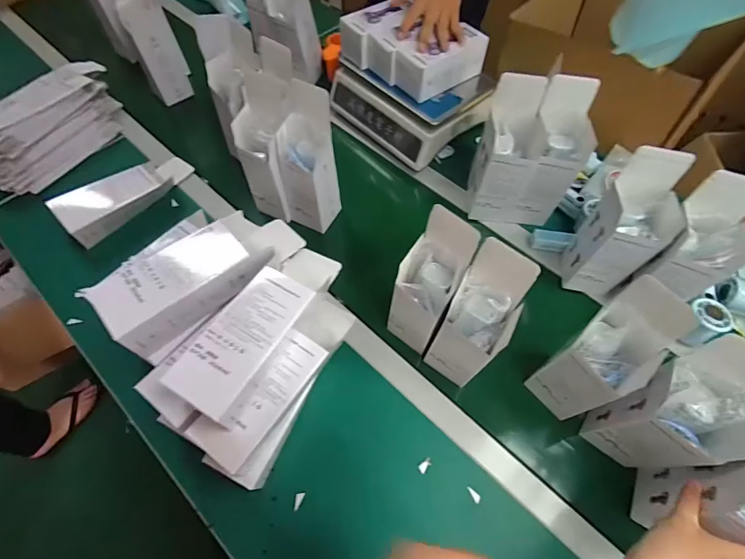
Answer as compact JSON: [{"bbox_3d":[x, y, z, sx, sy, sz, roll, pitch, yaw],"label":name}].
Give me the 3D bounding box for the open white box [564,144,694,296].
[{"bbox_3d":[0.373,-0.074,0.577,0.083,0.228,0.089,12,62,6],"label":"open white box"}]

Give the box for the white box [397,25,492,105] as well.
[{"bbox_3d":[0.134,-0.416,0.740,0.180,0.068,0.084,-29,66,-16],"label":"white box"}]

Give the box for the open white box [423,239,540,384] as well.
[{"bbox_3d":[0.137,0.058,0.514,0.079,0.230,0.090,30,65,14],"label":"open white box"}]

